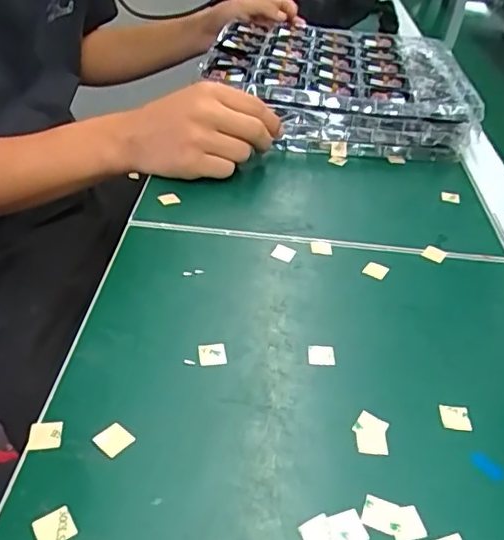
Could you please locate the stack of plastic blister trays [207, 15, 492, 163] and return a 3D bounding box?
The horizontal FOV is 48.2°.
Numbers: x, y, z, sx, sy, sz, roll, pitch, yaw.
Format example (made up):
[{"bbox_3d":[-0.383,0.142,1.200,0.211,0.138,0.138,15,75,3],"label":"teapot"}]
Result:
[{"bbox_3d":[0.089,-0.213,0.643,0.278,0.061,0.258,6,37,2],"label":"stack of plastic blister trays"}]

